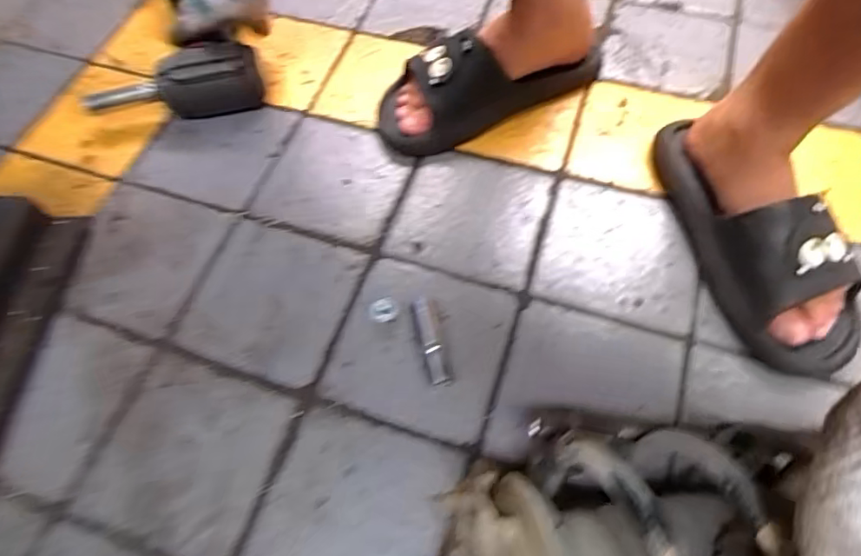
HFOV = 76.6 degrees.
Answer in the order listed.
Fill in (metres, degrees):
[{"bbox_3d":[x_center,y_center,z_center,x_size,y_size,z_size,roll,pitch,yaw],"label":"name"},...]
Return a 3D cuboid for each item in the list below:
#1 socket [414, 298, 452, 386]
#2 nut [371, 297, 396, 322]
[{"bbox_3d":[0.000,0.057,0.495,0.017,0.022,0.084,-12,62,-6],"label":"socket"},{"bbox_3d":[-0.045,0.031,0.516,0.022,0.017,0.024,0,61,1],"label":"nut"}]

